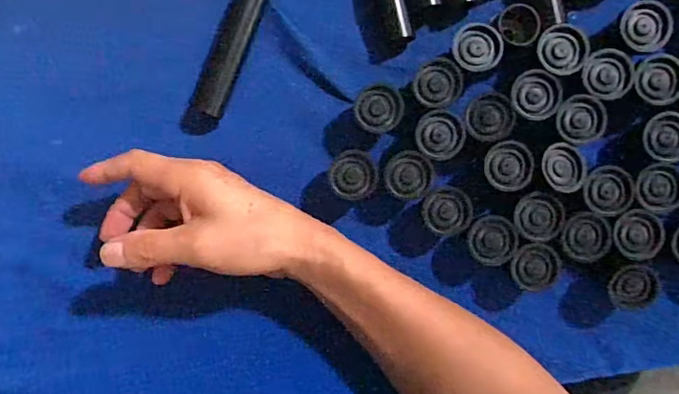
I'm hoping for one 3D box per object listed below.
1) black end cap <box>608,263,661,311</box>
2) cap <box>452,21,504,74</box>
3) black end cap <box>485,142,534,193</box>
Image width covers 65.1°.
[{"bbox_3d":[0.210,0.064,0.378,0.033,0.011,0.033,0,91,0],"label":"black end cap"},{"bbox_3d":[0.096,-0.105,0.371,0.031,0.009,0.034,0,91,0],"label":"cap"},{"bbox_3d":[0.119,-0.021,0.374,0.031,0.009,0.034,0,91,0],"label":"black end cap"}]

